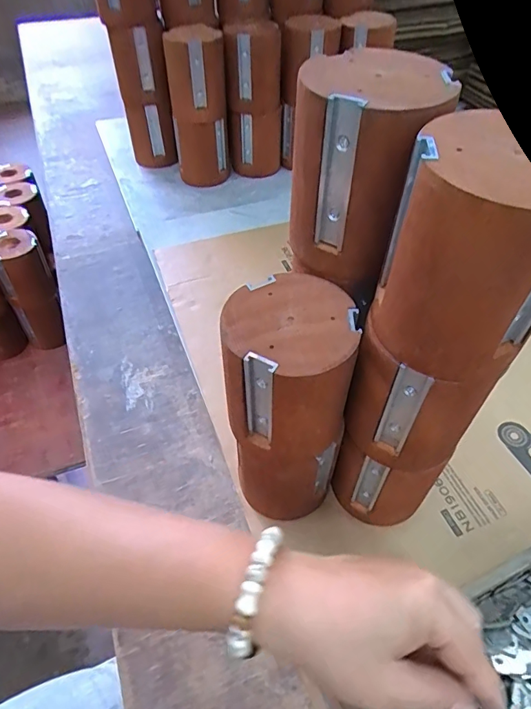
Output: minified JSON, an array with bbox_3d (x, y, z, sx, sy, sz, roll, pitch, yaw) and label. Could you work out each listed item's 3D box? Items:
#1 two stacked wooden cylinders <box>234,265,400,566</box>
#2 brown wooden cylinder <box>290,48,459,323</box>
[{"bbox_3d":[0.014,0.038,0.320,0.077,0.169,0.079,-2,49,0],"label":"two stacked wooden cylinders"},{"bbox_3d":[0.054,-0.102,0.263,0.073,0.102,0.071,30,56,25],"label":"brown wooden cylinder"}]

